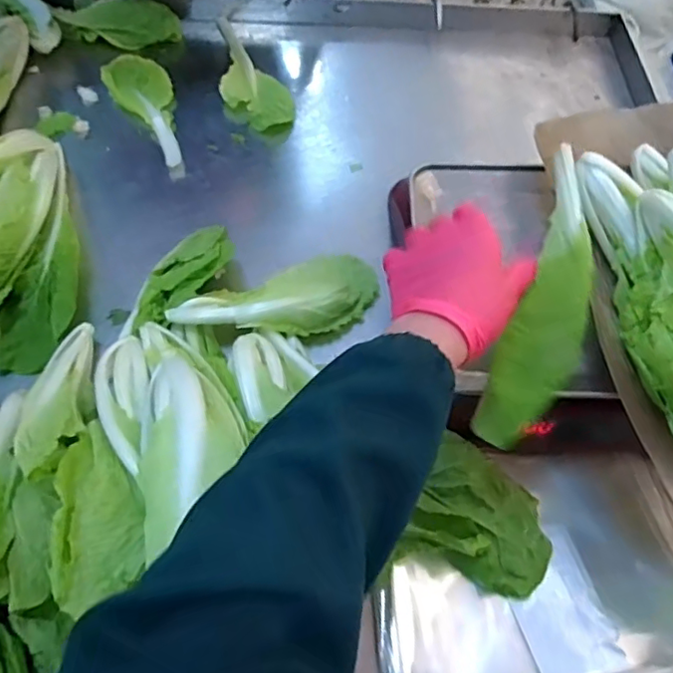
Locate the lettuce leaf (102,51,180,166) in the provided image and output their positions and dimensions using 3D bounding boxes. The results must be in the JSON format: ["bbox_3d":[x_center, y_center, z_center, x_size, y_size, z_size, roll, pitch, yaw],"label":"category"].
[{"bbox_3d":[-0.244,-0.298,0.759,0.078,0.024,0.193,-21,64,-15],"label":"lettuce leaf"}]

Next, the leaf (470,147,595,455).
[{"bbox_3d":[0.167,-0.039,0.452,0.052,0.030,0.272,21,64,8],"label":"leaf"}]

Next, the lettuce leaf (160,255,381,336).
[{"bbox_3d":[-0.057,-0.033,0.598,0.216,0.038,0.083,-18,63,-13],"label":"lettuce leaf"}]

